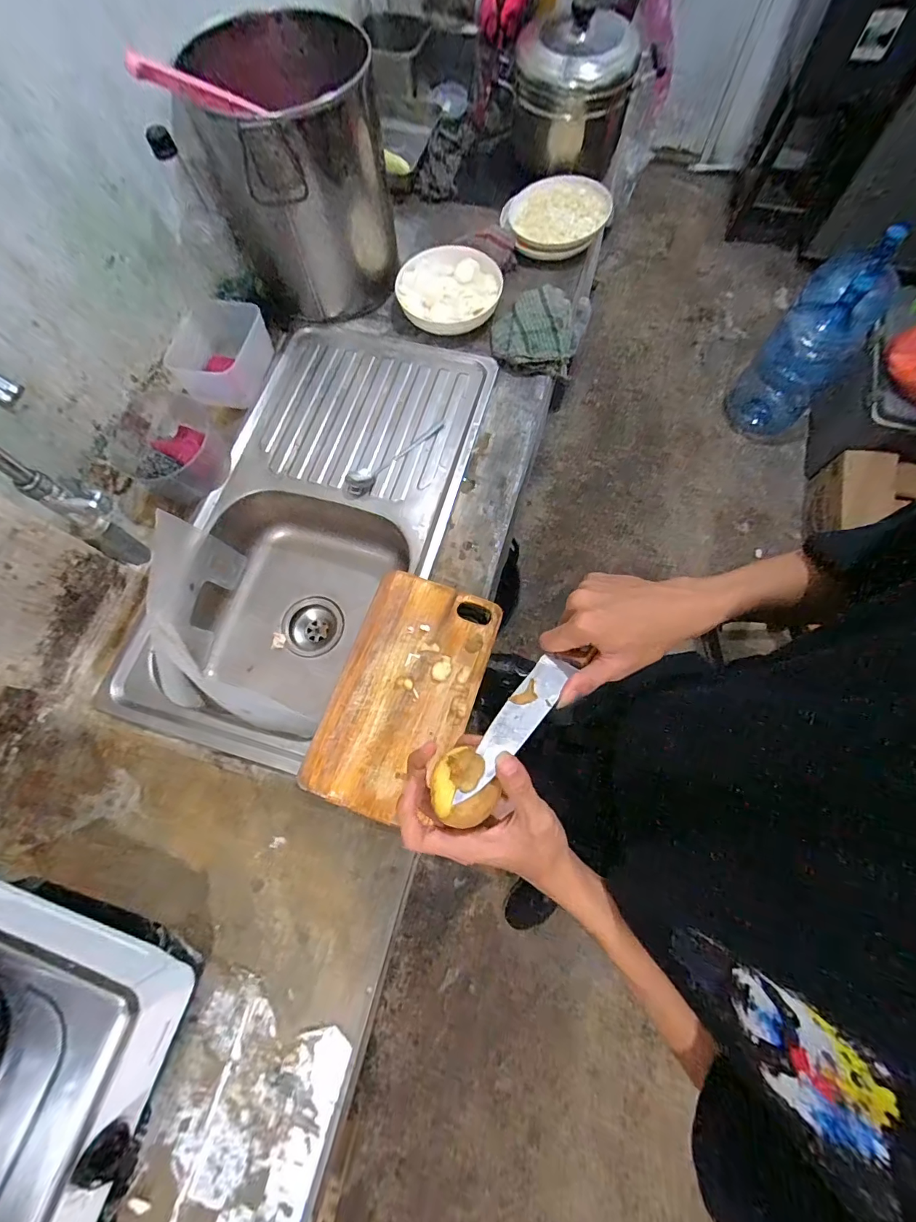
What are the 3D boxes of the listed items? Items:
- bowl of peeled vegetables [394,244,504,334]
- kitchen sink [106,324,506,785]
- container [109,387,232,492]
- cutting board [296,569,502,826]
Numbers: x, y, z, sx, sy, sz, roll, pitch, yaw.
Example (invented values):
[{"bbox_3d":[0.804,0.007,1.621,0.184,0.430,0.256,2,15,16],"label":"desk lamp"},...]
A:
[{"bbox_3d":[-0.017,-0.559,0.774,0.177,0.054,0.153,7,72,4],"label":"bowl of peeled vegetables"},{"bbox_3d":[-0.219,-0.130,0.741,0.360,0.186,0.715,17,73,7],"label":"kitchen sink"},{"bbox_3d":[-0.447,-0.255,0.684,0.149,0.074,0.145,0,71,1],"label":"container"},{"bbox_3d":[-0.069,0.109,0.596,0.177,0.027,0.309,18,73,7],"label":"cutting board"}]

